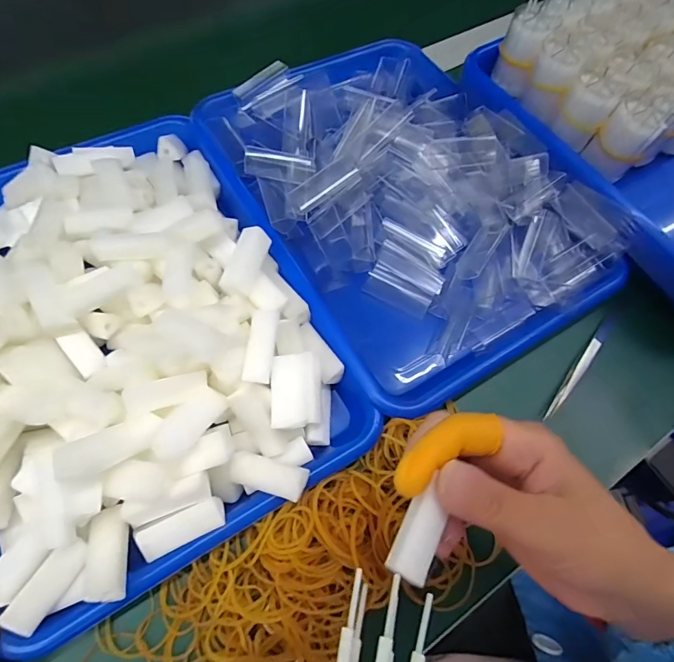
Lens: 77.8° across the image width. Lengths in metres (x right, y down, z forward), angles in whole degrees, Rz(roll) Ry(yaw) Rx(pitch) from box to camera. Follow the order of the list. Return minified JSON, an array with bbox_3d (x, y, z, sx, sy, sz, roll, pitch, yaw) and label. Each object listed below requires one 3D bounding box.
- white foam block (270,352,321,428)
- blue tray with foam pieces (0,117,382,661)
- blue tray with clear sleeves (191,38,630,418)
[{"bbox_3d":[-0.026,0.039,0.265,0.031,0.020,0.045,-2,66,-4],"label":"white foam block"},{"bbox_3d":[-0.146,-0.015,0.279,0.227,0.065,0.319,-27,70,-14],"label":"blue tray with foam pieces"},{"bbox_3d":[0.056,-0.118,0.358,0.244,0.055,0.326,-28,70,-14],"label":"blue tray with clear sleeves"}]

